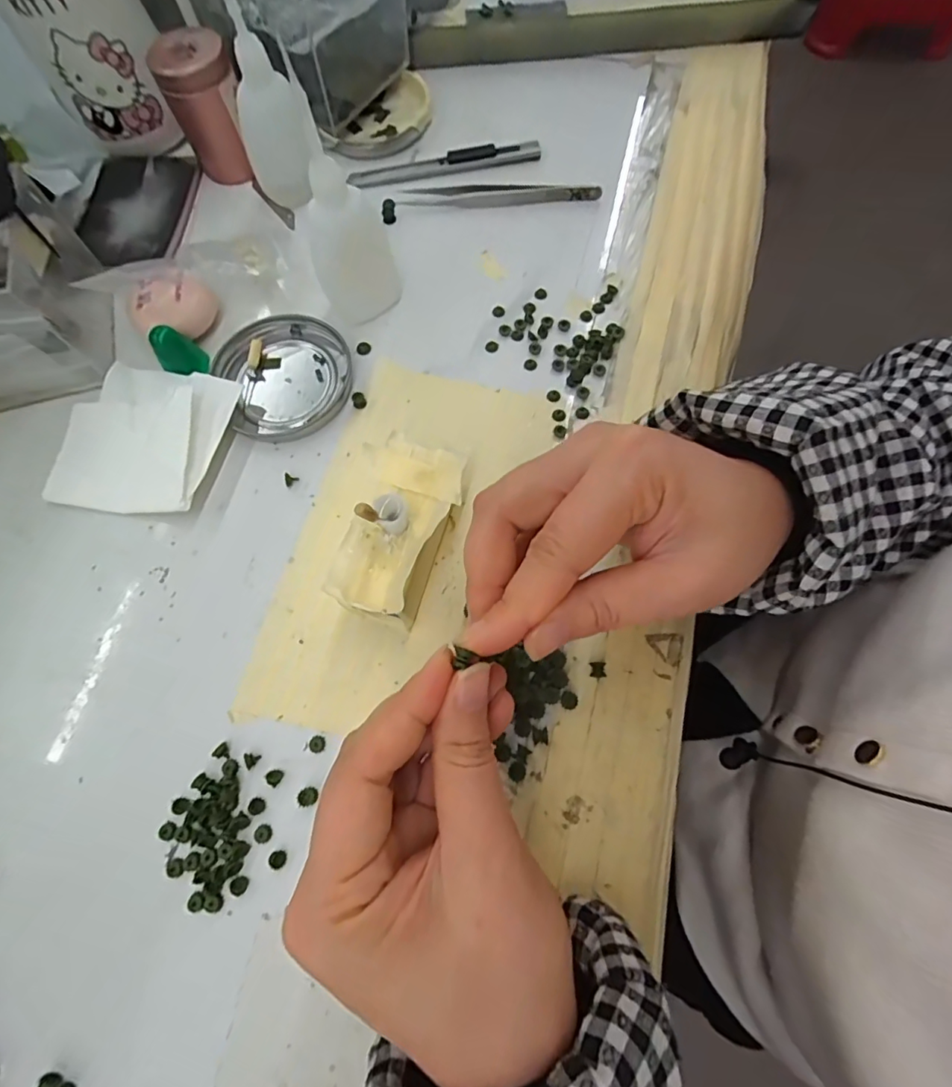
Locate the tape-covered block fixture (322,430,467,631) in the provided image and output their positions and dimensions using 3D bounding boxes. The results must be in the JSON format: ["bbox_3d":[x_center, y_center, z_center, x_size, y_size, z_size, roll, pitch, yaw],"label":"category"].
[{"bbox_3d":[-0.035,-0.006,0.238,0.044,0.049,0.084,17,73,8],"label":"tape-covered block fixture"}]

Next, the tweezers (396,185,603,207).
[{"bbox_3d":[0.014,-0.223,0.330,0.127,0.008,0.015,4,72,4],"label":"tweezers"}]

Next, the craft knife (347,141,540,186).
[{"bbox_3d":[-0.021,-0.253,0.341,0.126,0.008,0.014,-6,71,0],"label":"craft knife"}]

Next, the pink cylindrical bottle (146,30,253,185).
[{"bbox_3d":[-0.166,-0.271,0.324,0.043,0.063,0.036,-25,72,-6],"label":"pink cylindrical bottle"}]

